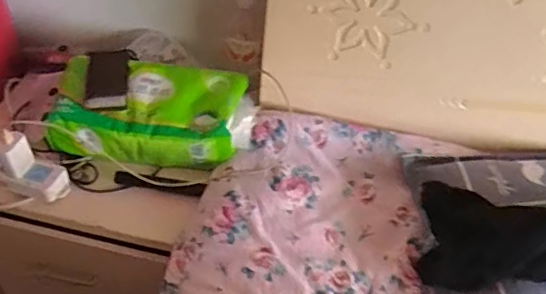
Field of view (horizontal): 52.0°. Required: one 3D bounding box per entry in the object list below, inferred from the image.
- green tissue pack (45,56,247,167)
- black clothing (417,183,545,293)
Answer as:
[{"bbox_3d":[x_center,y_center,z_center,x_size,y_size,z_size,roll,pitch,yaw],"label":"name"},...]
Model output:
[{"bbox_3d":[-0.208,-0.058,0.937,0.310,0.092,0.161,4,45,-1],"label":"green tissue pack"},{"bbox_3d":[0.370,0.124,0.763,0.329,0.085,0.166,1,42,23],"label":"black clothing"}]

